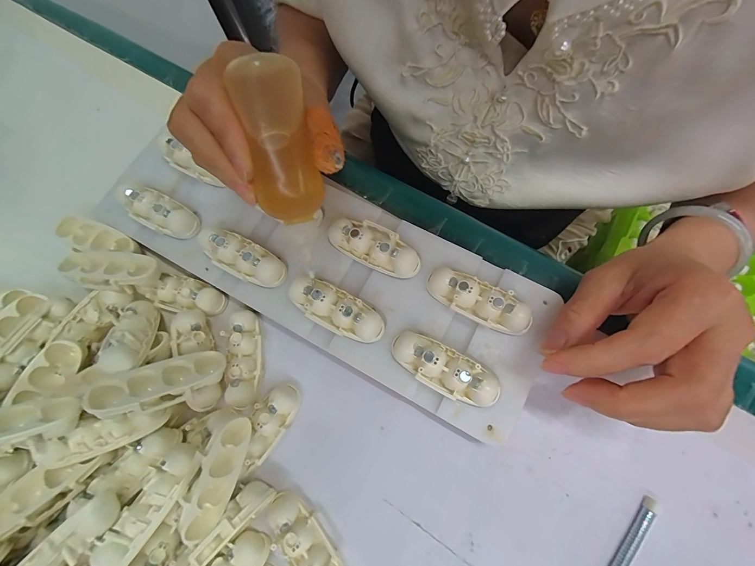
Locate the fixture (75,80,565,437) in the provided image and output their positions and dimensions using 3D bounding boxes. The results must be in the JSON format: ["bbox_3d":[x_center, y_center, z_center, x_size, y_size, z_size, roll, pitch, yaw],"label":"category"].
[{"bbox_3d":[-0.046,-0.024,0.213,0.311,0.035,0.102,27,77,11],"label":"fixture"}]

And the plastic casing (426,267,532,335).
[{"bbox_3d":[0.060,0.009,0.197,0.060,0.016,0.024,27,77,11],"label":"plastic casing"}]

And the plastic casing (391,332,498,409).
[{"bbox_3d":[0.037,0.049,0.187,0.061,0.016,0.024,30,77,12],"label":"plastic casing"}]

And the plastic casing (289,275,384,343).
[{"bbox_3d":[-0.025,0.016,0.201,0.060,0.016,0.024,27,77,11],"label":"plastic casing"}]

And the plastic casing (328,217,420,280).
[{"bbox_3d":[-0.001,-0.025,0.209,0.060,0.015,0.026,26,76,11],"label":"plastic casing"}]

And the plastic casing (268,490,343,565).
[{"bbox_3d":[-0.039,0.148,0.182,0.023,0.012,0.062,-35,74,-7],"label":"plastic casing"}]

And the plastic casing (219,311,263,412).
[{"bbox_3d":[-0.087,0.048,0.214,0.022,0.013,0.061,-7,73,2],"label":"plastic casing"}]

